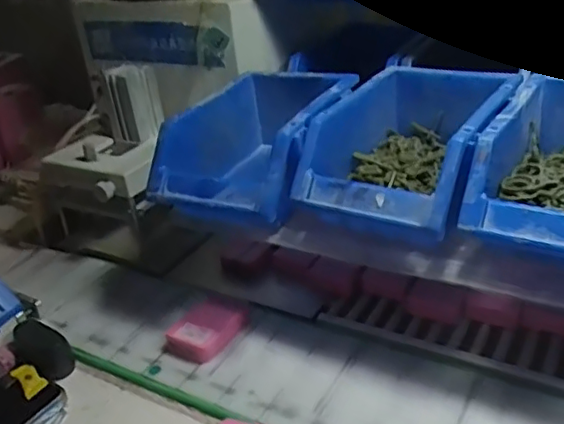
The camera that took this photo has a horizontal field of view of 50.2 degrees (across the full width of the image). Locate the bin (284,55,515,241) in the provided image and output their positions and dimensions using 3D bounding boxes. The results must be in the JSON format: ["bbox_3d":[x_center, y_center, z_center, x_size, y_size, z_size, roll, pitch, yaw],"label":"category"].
[{"bbox_3d":[0.104,-0.054,0.480,0.124,0.065,0.179,13,35,33],"label":"bin"}]

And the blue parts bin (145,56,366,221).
[{"bbox_3d":[-0.017,-0.060,0.526,0.122,0.073,0.182,10,33,28],"label":"blue parts bin"}]

